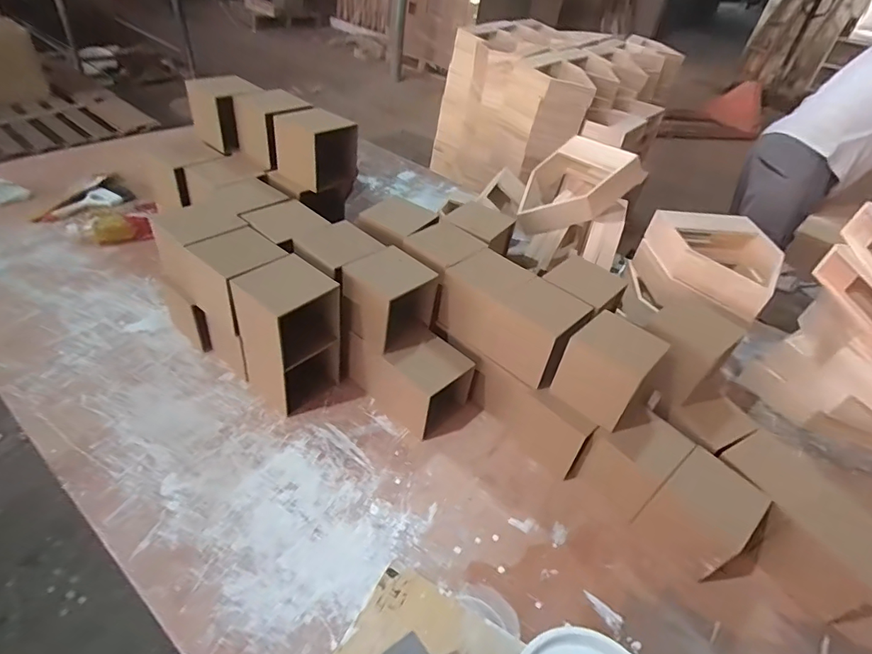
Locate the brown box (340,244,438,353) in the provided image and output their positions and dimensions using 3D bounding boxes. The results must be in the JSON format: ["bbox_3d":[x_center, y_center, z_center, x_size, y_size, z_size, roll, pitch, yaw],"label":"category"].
[{"bbox_3d":[-0.074,-0.045,0.770,0.126,0.113,0.117,-27,52,-36],"label":"brown box"}]

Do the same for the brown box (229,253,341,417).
[{"bbox_3d":[-0.234,0.017,0.764,0.121,0.225,0.125,32,44,24],"label":"brown box"}]

